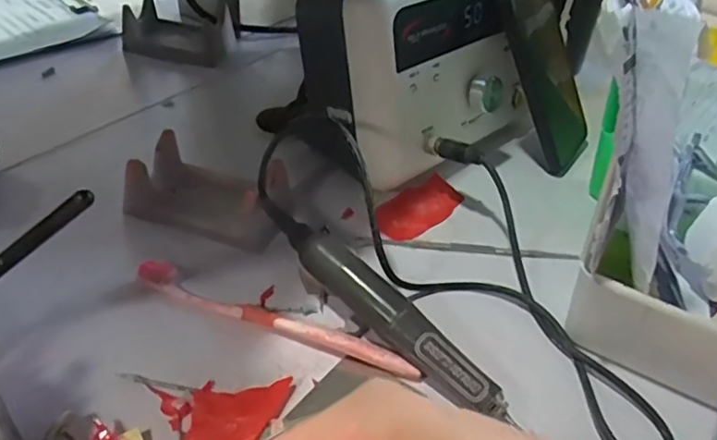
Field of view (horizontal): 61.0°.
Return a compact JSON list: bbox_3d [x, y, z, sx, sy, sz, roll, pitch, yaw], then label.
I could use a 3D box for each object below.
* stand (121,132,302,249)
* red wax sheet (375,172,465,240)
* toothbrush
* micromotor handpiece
[{"bbox_3d":[-0.102,-0.020,0.425,0.107,0.039,0.061,15,40,10],"label":"stand"},{"bbox_3d":[0.048,-0.010,0.464,0.082,0.005,0.039,-27,50,-34],"label":"red wax sheet"},{"bbox_3d":[-0.050,0.059,0.361,0.178,0.014,0.016,18,41,13],"label":"toothbrush"},{"bbox_3d":[0.022,0.060,0.354,0.150,0.033,0.025,35,47,30],"label":"micromotor handpiece"}]

